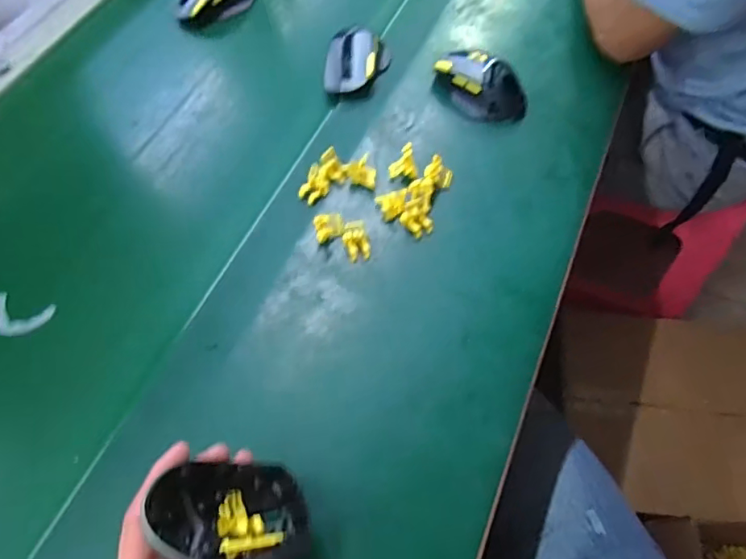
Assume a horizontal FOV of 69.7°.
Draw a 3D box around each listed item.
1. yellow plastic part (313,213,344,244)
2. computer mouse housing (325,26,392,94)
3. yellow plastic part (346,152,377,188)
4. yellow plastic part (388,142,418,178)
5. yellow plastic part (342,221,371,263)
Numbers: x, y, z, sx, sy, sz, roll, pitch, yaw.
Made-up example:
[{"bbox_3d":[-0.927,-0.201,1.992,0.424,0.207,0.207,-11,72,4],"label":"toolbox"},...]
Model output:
[{"bbox_3d":[-0.043,-0.052,0.528,0.029,0.021,0.021,-17,60,-4],"label":"yellow plastic part"},{"bbox_3d":[-0.018,-0.260,0.631,0.069,0.042,0.092,2,60,8],"label":"computer mouse housing"},{"bbox_3d":[-0.011,-0.110,0.559,0.027,0.023,0.035,-23,60,-7],"label":"yellow plastic part"},{"bbox_3d":[0.034,-0.124,0.564,0.030,0.029,0.025,12,62,13],"label":"yellow plastic part"},{"bbox_3d":[-0.016,-0.037,0.521,0.025,0.021,0.033,-15,59,-2],"label":"yellow plastic part"}]

